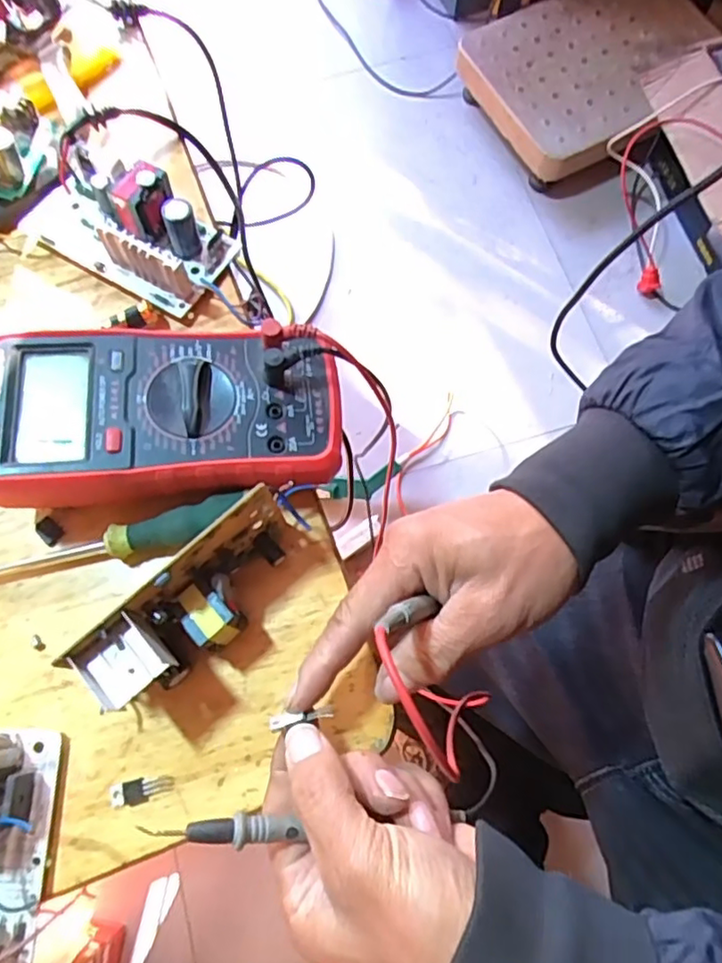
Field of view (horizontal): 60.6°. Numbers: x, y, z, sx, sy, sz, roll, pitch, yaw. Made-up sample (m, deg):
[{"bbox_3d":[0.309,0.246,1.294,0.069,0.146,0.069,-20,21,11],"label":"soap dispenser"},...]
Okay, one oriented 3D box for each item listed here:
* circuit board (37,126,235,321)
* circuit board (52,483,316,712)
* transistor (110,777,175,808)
[{"bbox_3d":[-0.145,-0.160,0.379,0.121,0.036,0.066,29,75,10],"label":"circuit board"},{"bbox_3d":[-0.075,0.051,0.303,0.045,0.063,0.131,38,77,12],"label":"circuit board"},{"bbox_3d":[-0.107,0.151,0.302,0.029,0.004,0.011,-8,72,-2],"label":"transistor"}]

